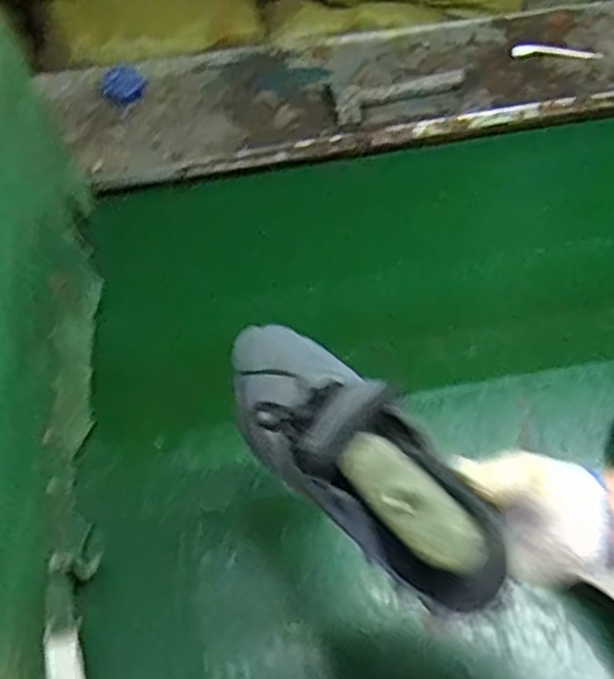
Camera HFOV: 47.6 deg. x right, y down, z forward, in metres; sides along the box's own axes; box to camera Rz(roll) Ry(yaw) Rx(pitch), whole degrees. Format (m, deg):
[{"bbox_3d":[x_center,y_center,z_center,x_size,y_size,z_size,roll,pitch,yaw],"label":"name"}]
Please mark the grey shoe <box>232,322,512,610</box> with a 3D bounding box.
[{"bbox_3d":[0.020,0.072,0.501,0.103,0.083,0.285,-29,43,-15],"label":"grey shoe"}]

